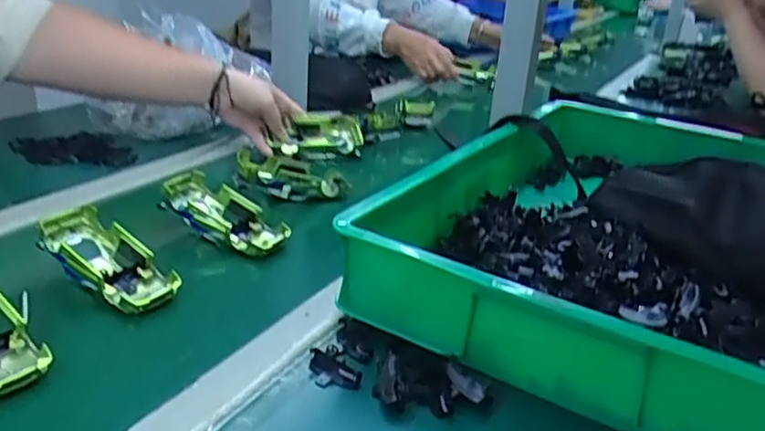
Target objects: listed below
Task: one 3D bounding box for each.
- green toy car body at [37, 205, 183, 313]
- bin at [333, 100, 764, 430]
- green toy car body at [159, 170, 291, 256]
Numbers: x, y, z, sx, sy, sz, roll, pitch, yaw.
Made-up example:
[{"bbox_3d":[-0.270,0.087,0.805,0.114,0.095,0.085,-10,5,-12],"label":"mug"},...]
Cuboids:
[{"bbox_3d":[-0.233,0.037,0.560,0.140,0.031,0.059,32,35,25],"label":"green toy car body"},{"bbox_3d":[0.240,0.004,0.640,0.353,0.102,0.547,18,28,27],"label":"bin"},{"bbox_3d":[-0.155,0.002,0.656,0.129,0.033,0.061,30,32,16],"label":"green toy car body"}]

